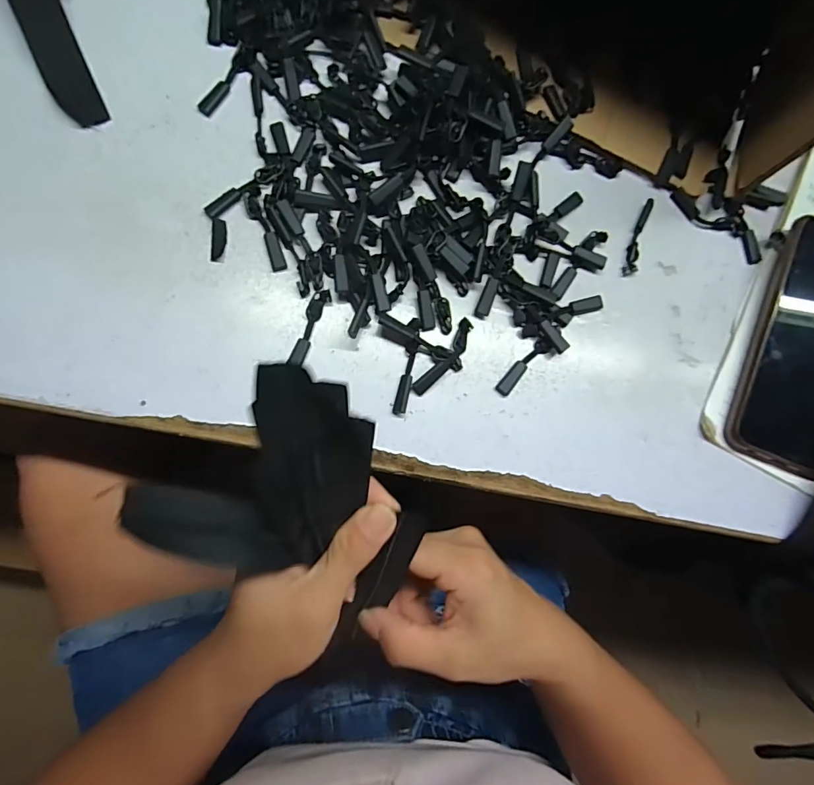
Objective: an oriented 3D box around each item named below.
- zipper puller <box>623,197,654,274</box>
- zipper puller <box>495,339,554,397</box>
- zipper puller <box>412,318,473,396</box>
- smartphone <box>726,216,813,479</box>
[{"bbox_3d":[0.159,-0.107,0.313,0.010,0.005,0.057,17,82,-4],"label":"zipper puller"},{"bbox_3d":[0.074,-0.016,0.291,0.045,0.006,0.011,-43,90,-9],"label":"zipper puller"},{"bbox_3d":[0.025,-0.022,0.284,0.012,0.008,0.057,37,81,-1],"label":"zipper puller"},{"bbox_3d":[0.270,-0.031,0.300,0.073,0.016,0.163,21,85,3],"label":"smartphone"}]

